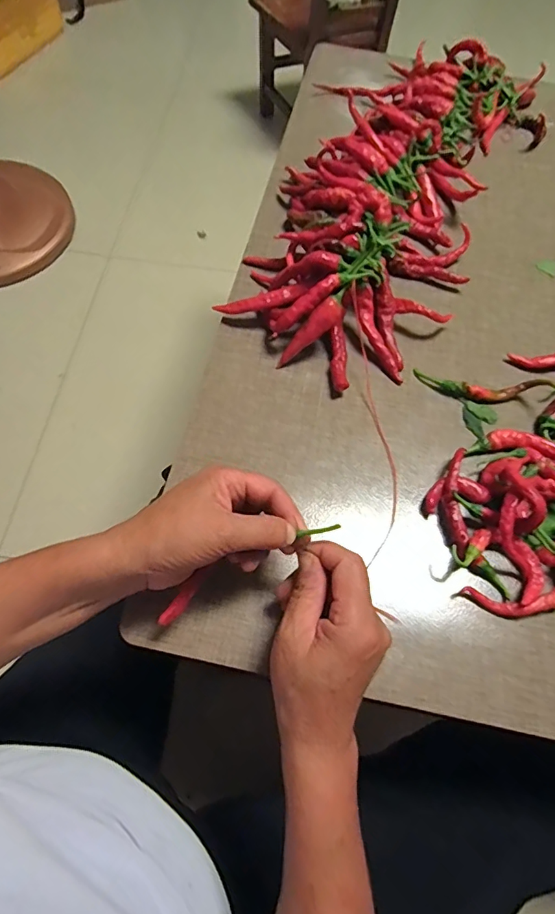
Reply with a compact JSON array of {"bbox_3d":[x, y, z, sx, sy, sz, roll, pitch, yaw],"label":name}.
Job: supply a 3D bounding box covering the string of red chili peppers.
[{"bbox_3d":[0.139,-0.319,0.539,0.225,0.062,0.568,27,65,9],"label":"string of red chili peppers"}]

